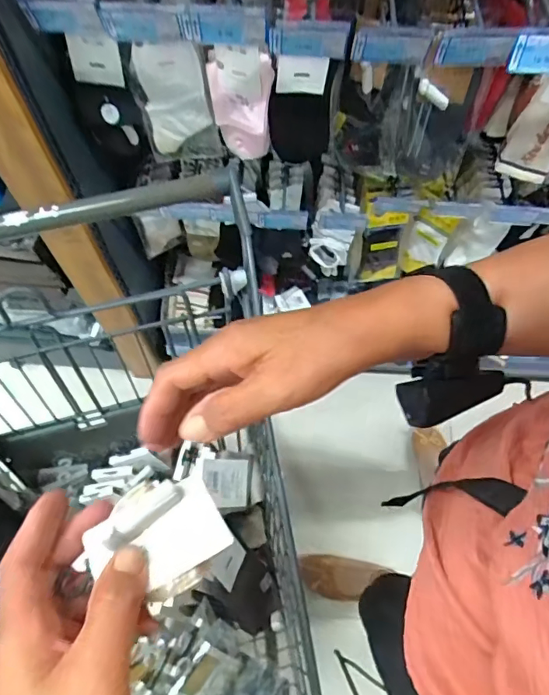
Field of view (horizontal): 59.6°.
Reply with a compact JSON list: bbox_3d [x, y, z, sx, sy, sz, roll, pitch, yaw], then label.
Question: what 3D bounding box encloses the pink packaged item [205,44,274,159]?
[{"bbox_3d":[-0.051,-0.346,0.685,0.092,0.180,0.029,18,67,7],"label":"pink packaged item"}]

